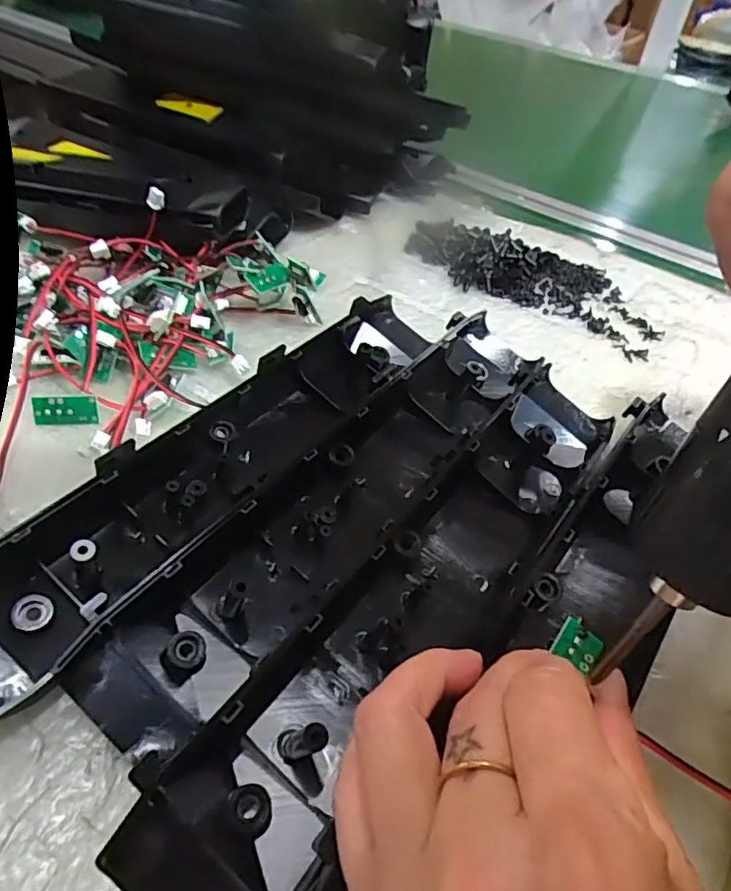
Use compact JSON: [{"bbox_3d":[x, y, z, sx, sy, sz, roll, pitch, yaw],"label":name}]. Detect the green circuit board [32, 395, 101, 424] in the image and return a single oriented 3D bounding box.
[{"bbox_3d":[-0.144,-0.017,0.278,0.028,0.014,0.005,-1,11,-13],"label":"green circuit board"}]

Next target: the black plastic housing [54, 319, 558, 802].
[{"bbox_3d":[0.001,0.019,0.254,0.052,0.020,0.265,32,51,22],"label":"black plastic housing"}]

